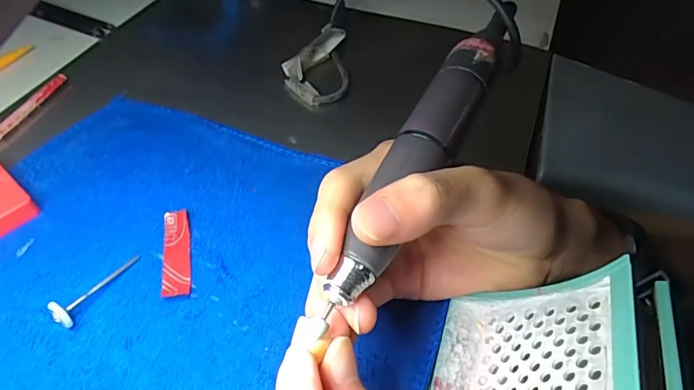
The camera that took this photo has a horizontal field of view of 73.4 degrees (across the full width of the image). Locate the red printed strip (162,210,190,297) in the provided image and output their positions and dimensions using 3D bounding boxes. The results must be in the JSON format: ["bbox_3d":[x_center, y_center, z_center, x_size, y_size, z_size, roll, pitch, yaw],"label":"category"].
[{"bbox_3d":[-0.093,0.031,0.255,0.014,0.004,0.056,-9,50,-9],"label":"red printed strip"}]

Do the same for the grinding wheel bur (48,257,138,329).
[{"bbox_3d":[-0.128,0.045,0.236,0.011,0.014,0.047,20,52,15],"label":"grinding wheel bur"}]

